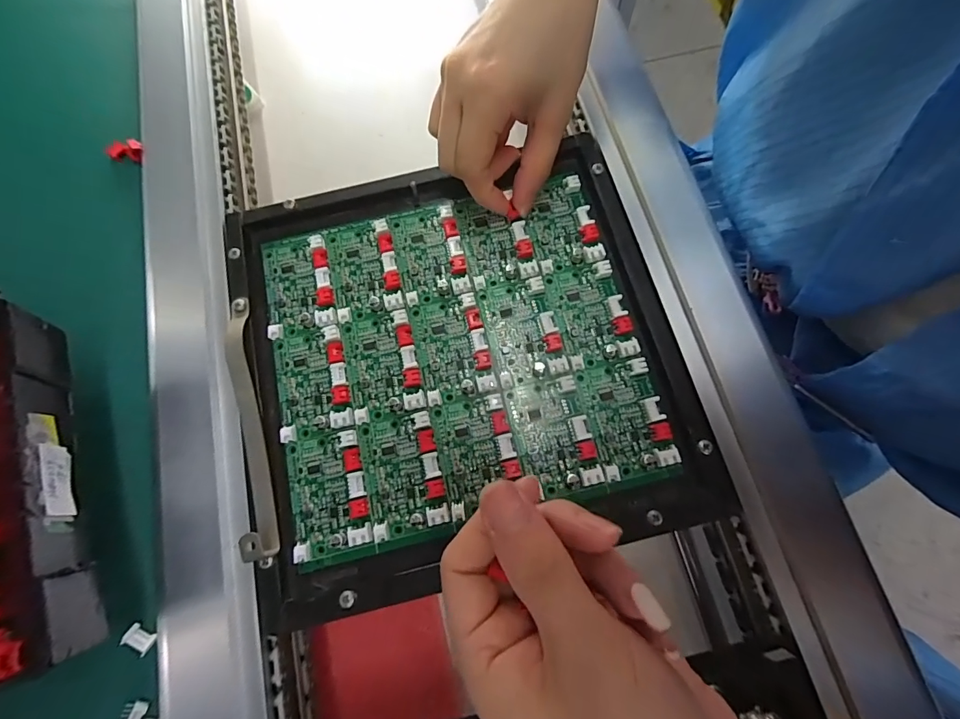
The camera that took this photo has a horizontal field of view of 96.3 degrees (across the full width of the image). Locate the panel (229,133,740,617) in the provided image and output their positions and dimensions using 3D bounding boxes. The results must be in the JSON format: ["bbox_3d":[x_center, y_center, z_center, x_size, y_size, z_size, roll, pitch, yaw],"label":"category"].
[{"bbox_3d":[-0.012,-0.006,0.233,0.219,0.017,0.216,-13,77,-4],"label":"panel"}]

